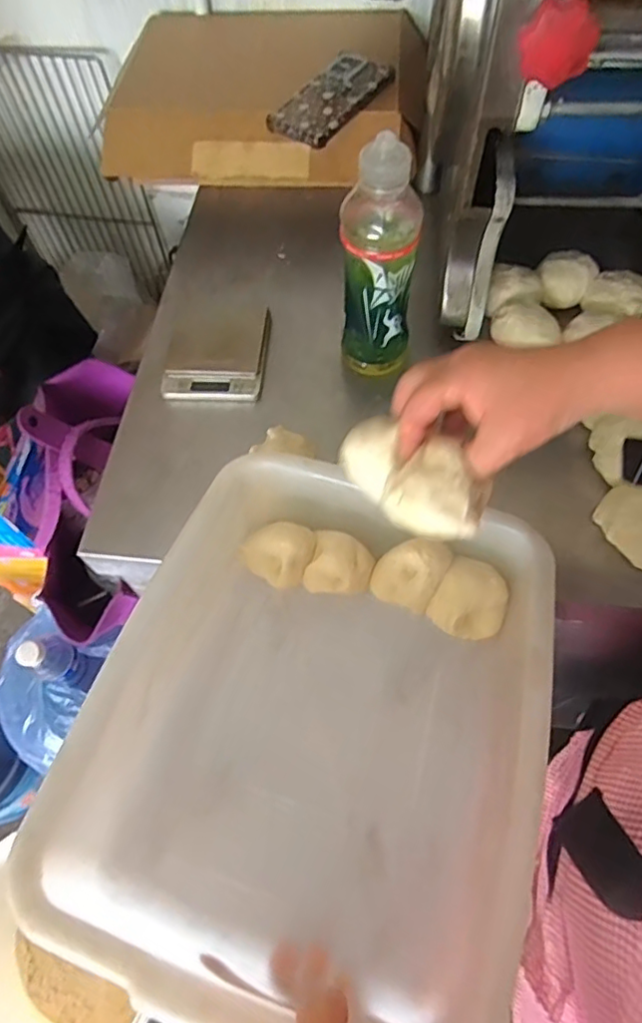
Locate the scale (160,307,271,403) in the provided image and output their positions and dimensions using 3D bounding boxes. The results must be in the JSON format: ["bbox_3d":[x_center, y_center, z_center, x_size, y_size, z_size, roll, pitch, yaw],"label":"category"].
[{"bbox_3d":[-0.114,-0.175,0.652,0.108,0.019,0.128,3,63,4],"label":"scale"}]

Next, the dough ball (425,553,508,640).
[{"bbox_3d":[0.120,0.071,0.478,0.054,0.055,0.053,-1,63,2],"label":"dough ball"}]

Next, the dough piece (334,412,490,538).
[{"bbox_3d":[0.057,-0.022,0.384,0.102,0.035,0.055,35,69,31],"label":"dough piece"}]

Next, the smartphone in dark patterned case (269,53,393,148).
[{"bbox_3d":[0.012,-0.483,0.700,0.079,0.018,0.155,31,68,16],"label":"smartphone in dark patterned case"}]

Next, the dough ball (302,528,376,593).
[{"bbox_3d":[0.017,0.045,0.498,0.052,0.056,0.053,-1,63,2],"label":"dough ball"}]

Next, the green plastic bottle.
[{"bbox_3d":[0.053,-0.227,0.546,0.064,0.218,0.073,2,63,3],"label":"green plastic bottle"}]

